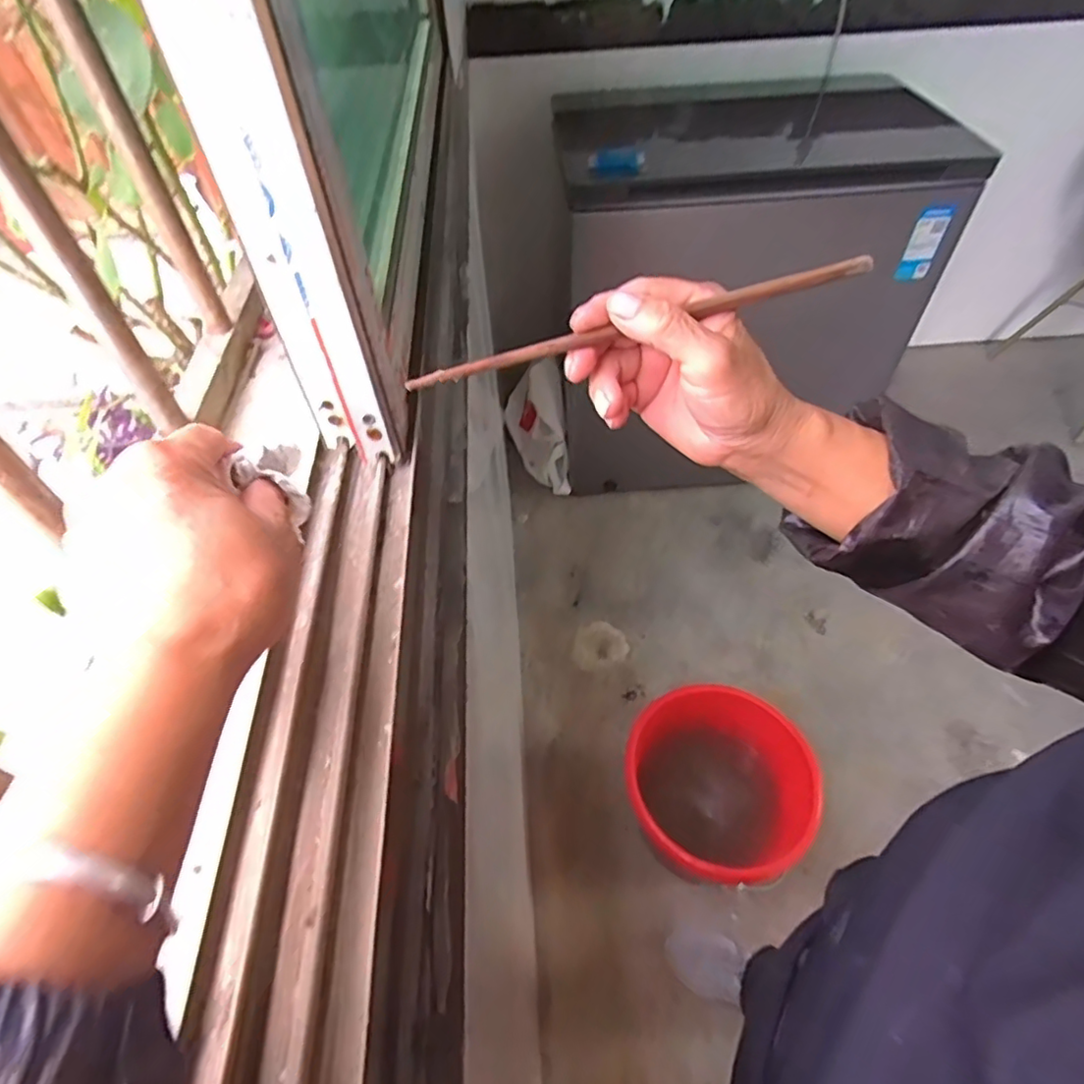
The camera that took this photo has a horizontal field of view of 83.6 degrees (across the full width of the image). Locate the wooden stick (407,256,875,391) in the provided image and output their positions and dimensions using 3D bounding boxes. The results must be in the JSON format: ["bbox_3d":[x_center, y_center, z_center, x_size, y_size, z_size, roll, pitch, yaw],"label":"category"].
[{"bbox_3d":[0.048,-0.105,0.291,0.230,0.009,0.008,-15,54,-2],"label":"wooden stick"}]

